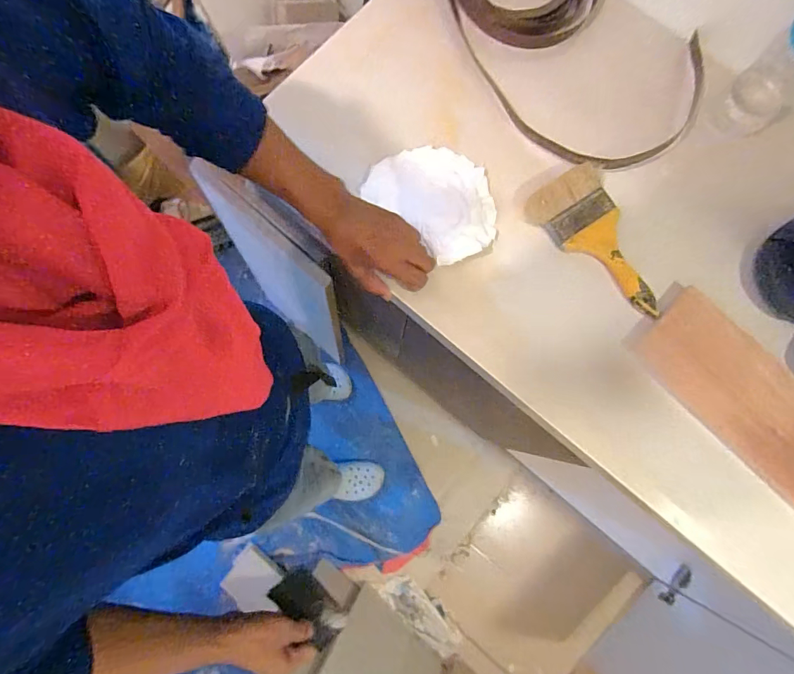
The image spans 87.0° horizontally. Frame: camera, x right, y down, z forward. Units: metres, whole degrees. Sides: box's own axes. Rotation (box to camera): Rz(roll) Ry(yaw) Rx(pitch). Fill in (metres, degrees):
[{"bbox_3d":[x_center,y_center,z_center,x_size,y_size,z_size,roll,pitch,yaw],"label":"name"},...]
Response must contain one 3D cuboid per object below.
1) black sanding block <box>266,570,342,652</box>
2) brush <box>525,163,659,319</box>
[{"bbox_3d":[-0.126,0.392,0.610,0.115,0.013,0.066,28,35,29],"label":"black sanding block"},{"bbox_3d":[0.282,-0.128,0.568,0.106,0.015,0.218,-38,82,-8],"label":"brush"}]

